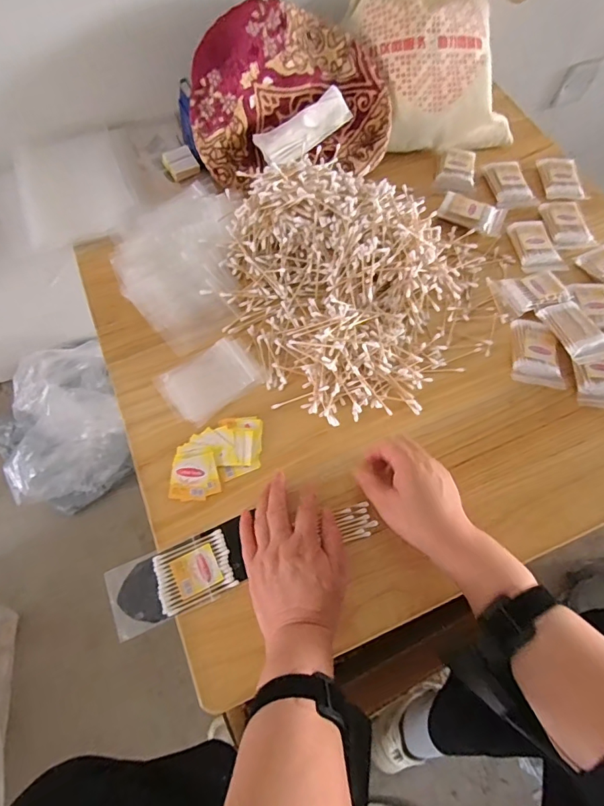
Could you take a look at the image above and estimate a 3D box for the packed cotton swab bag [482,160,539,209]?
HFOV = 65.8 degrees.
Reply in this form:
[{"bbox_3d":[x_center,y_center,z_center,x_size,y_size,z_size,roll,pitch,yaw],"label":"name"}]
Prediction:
[{"bbox_3d":[0.317,-0.341,0.721,0.062,0.018,0.089,-17,67,-10],"label":"packed cotton swab bag"}]

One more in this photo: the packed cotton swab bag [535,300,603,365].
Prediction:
[{"bbox_3d":[0.347,-0.093,0.586,0.063,0.025,0.088,-20,67,-11],"label":"packed cotton swab bag"}]

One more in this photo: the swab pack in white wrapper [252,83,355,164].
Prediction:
[{"bbox_3d":[0.003,-0.389,0.666,0.144,0.019,0.051,-36,108,-7],"label":"swab pack in white wrapper"}]

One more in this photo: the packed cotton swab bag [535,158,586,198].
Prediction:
[{"bbox_3d":[0.404,-0.351,0.729,0.056,0.014,0.085,-3,65,-4],"label":"packed cotton swab bag"}]

